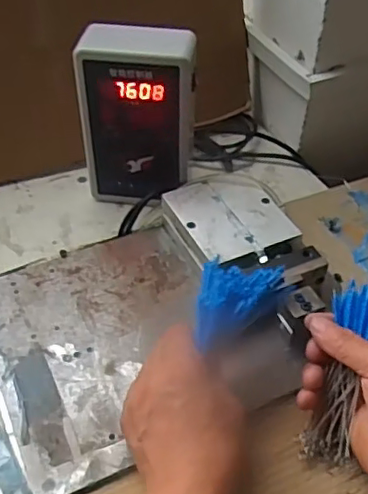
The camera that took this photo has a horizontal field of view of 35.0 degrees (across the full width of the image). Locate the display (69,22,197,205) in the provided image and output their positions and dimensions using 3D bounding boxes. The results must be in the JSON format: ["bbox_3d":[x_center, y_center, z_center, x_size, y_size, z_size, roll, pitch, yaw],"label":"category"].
[{"bbox_3d":[-0.045,-0.122,0.591,0.107,0.185,0.047,9,45,9],"label":"display"}]

